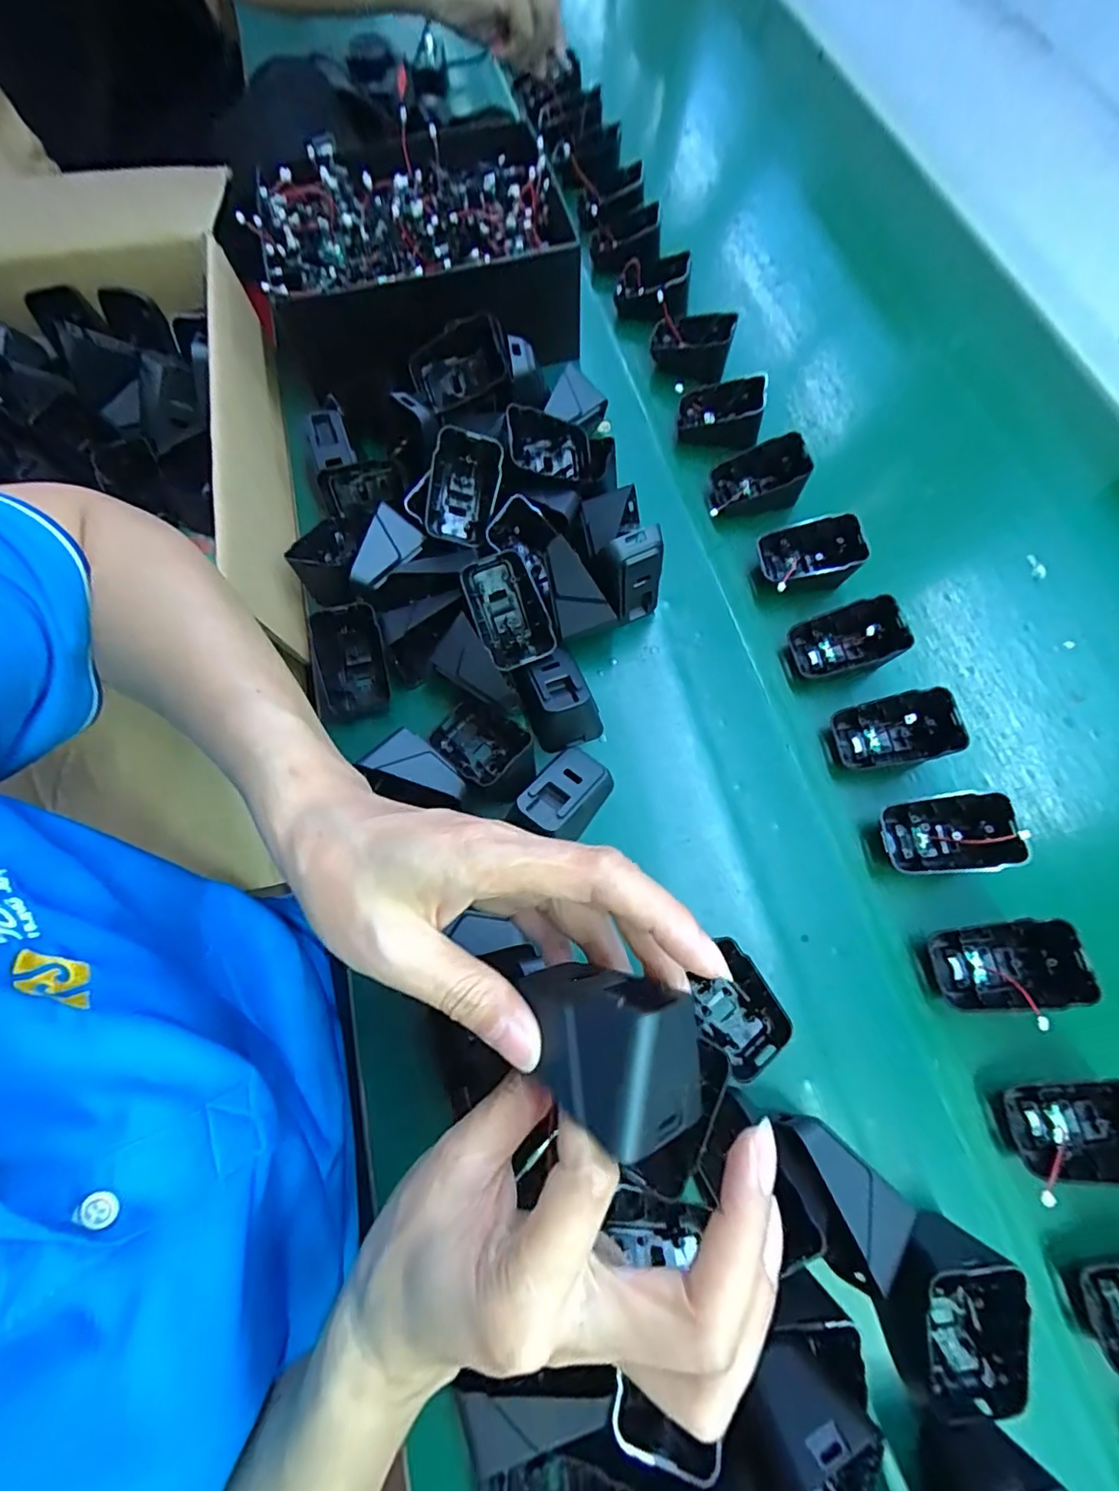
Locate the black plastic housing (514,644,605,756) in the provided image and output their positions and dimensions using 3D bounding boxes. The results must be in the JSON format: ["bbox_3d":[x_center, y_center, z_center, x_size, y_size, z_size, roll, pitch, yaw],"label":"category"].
[{"bbox_3d":[0.000,-0.029,0.365,0.042,0.036,0.055,-22,72,-10],"label":"black plastic housing"}]

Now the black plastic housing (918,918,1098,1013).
[{"bbox_3d":[0.246,0.123,0.316,0.073,0.020,0.045,-23,70,32],"label":"black plastic housing"}]

